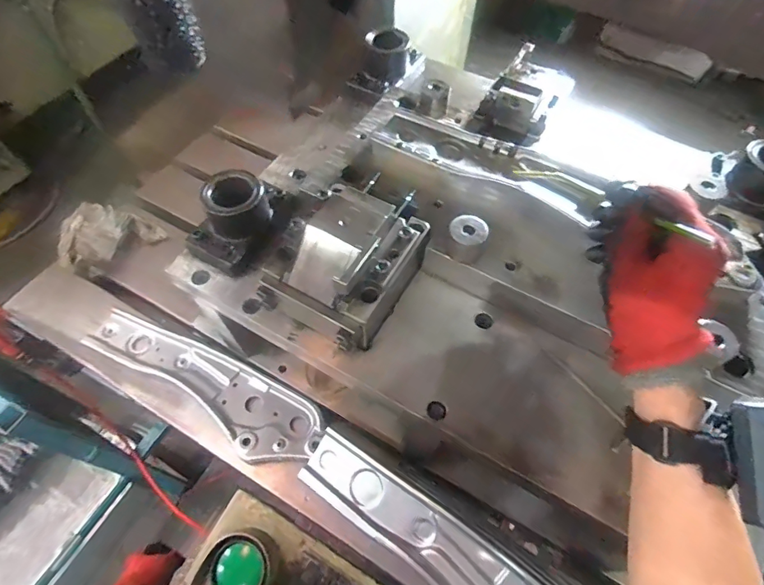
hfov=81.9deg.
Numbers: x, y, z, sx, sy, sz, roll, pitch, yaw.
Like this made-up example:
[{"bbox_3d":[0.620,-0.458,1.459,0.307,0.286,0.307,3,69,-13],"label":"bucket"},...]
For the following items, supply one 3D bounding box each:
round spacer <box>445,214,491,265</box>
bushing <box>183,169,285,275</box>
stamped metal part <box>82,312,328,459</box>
[{"bbox_3d":[0.093,-0.057,0.485,0.041,0.041,0.040,1,59,-1],"label":"round spacer"},{"bbox_3d":[-0.178,-0.096,0.528,0.084,0.063,0.125,33,64,18],"label":"bushing"},{"bbox_3d":[-0.276,0.141,0.683,0.404,0.028,0.109,25,61,13],"label":"stamped metal part"}]

